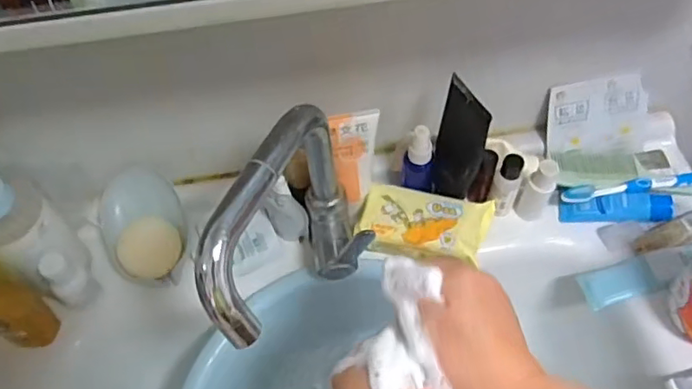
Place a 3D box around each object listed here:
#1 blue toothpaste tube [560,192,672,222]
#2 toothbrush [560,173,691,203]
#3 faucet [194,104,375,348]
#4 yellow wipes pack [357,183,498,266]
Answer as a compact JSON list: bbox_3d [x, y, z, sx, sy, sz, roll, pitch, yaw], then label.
[{"bbox_3d":[0.274,0.014,0.587,0.104,0.019,0.028,-4,54,16],"label":"blue toothpaste tube"},{"bbox_3d":[0.312,-0.010,0.598,0.177,0.018,0.021,-10,55,-4],"label":"toothbrush"},{"bbox_3d":[-0.038,0.041,0.453,0.065,0.186,0.192,16,57,14],"label":"faucet"},{"bbox_3d":[0.080,0.030,0.576,0.127,0.026,0.070,7,56,8],"label":"yellow wipes pack"}]

